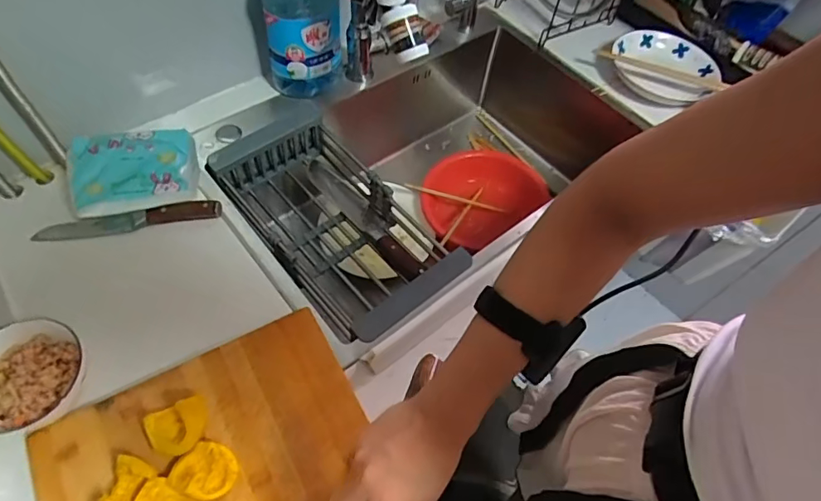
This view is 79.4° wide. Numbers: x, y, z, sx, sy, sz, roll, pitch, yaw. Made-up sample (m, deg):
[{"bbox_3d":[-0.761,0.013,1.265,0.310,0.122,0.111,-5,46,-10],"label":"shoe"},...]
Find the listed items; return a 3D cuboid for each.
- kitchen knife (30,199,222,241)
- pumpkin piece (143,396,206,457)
[{"bbox_3d":[-0.365,-0.039,0.645,0.222,0.016,0.030,-9,59,-10],"label":"kitchen knife"},{"bbox_3d":[-0.230,0.174,0.492,0.057,0.045,0.052,2,57,-4],"label":"pumpkin piece"}]

